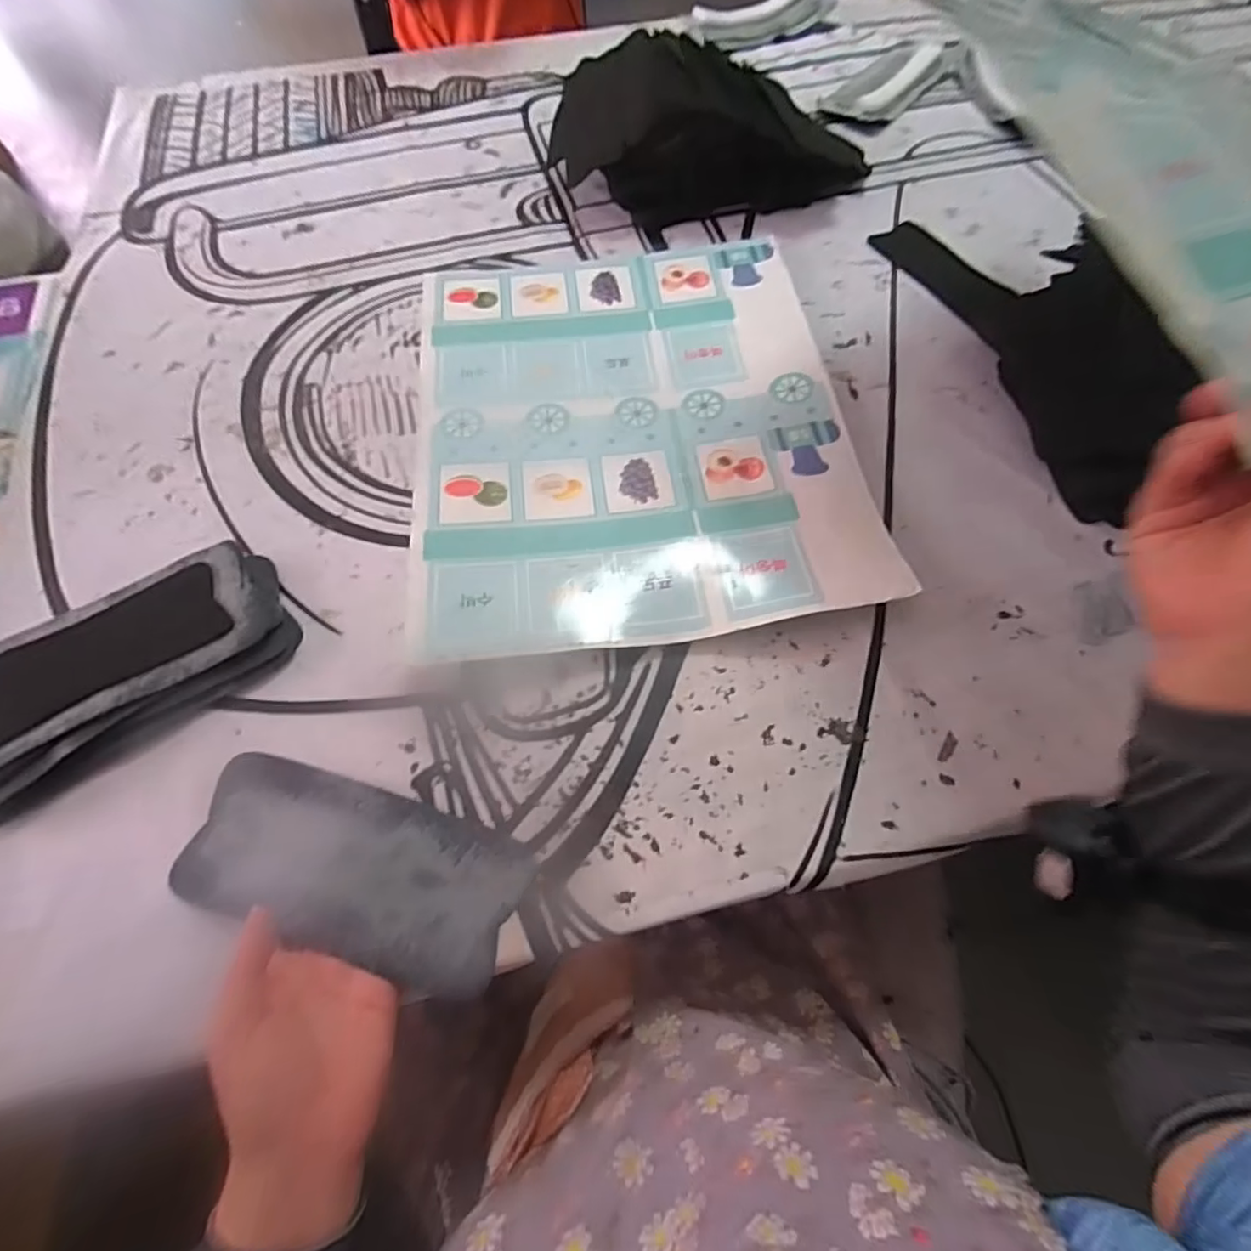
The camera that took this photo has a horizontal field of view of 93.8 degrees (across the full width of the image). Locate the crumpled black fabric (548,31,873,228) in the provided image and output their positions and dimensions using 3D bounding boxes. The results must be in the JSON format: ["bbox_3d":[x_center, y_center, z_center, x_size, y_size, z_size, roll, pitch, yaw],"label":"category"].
[{"bbox_3d":[0.107,-0.587,0.686,0.359,0.108,0.207,5,64,1],"label":"crumpled black fabric"}]

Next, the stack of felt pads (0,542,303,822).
[{"bbox_3d":[-0.368,0.031,0.427,0.232,0.029,0.116,-29,68,-14],"label":"stack of felt pads"}]

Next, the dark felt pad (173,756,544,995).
[{"bbox_3d":[-0.180,0.156,0.379,0.222,0.031,0.096,16,65,8],"label":"dark felt pad"}]

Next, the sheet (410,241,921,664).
[{"bbox_3d":[0.006,-0.197,0.541,0.382,0.029,0.458,-7,64,-4],"label":"sheet"}]

